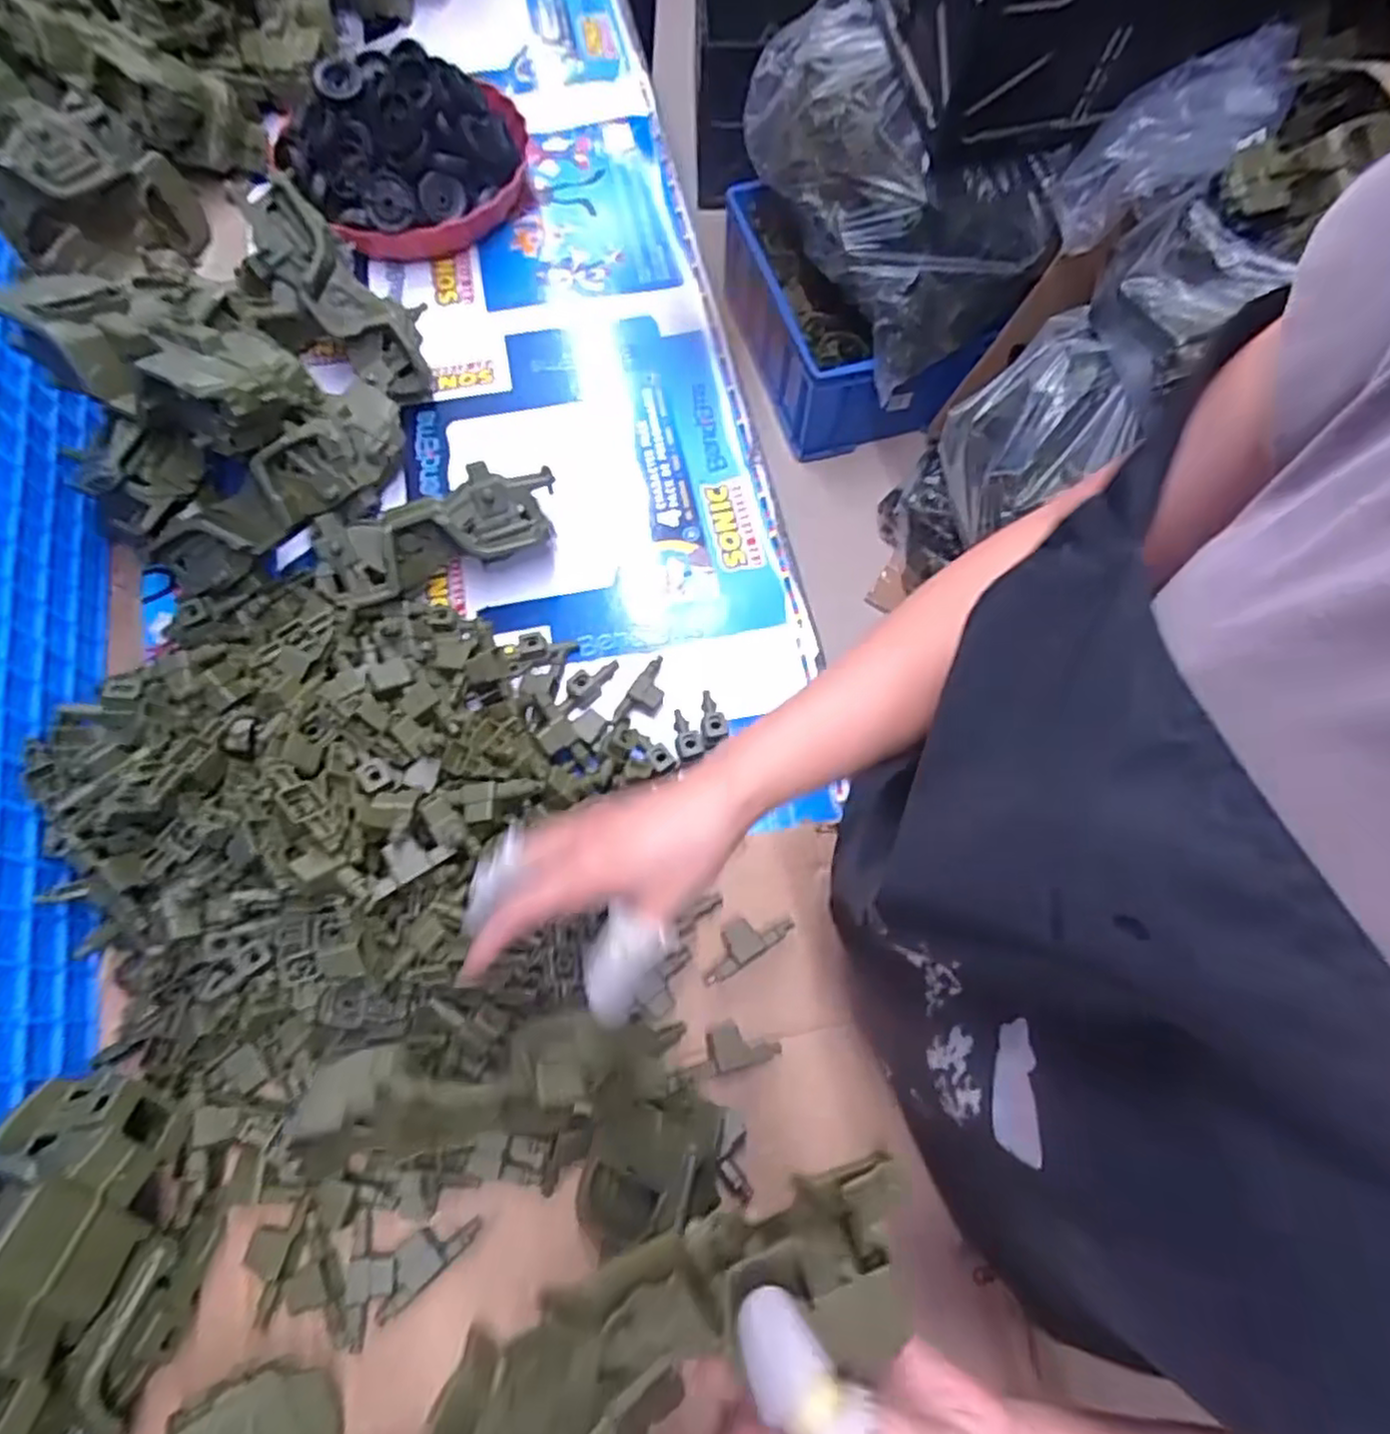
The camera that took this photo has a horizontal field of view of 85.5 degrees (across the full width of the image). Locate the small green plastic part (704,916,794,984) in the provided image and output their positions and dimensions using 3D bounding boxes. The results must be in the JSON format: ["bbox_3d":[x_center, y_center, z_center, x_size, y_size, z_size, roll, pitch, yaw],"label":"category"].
[{"bbox_3d":[0.031,0.148,0.499,0.067,0.018,0.027,-31,73,-12],"label":"small green plastic part"}]

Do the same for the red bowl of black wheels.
[{"bbox_3d":[-0.272,-0.538,0.711,0.219,0.091,0.186,-27,72,-11],"label":"red bowl of black wheels"}]

